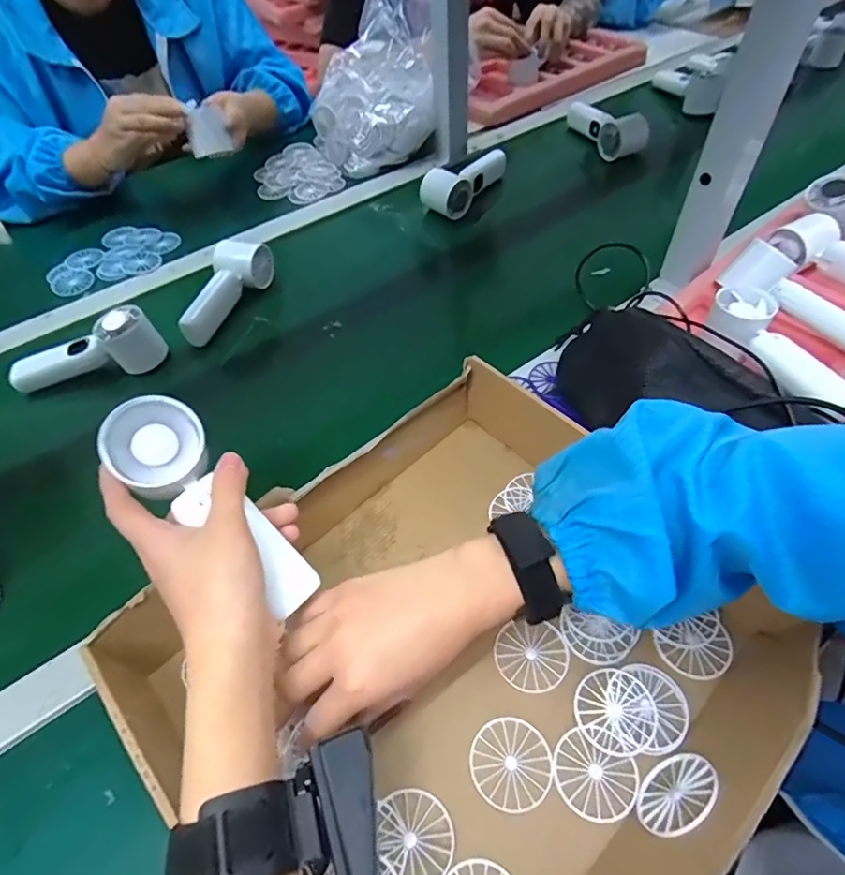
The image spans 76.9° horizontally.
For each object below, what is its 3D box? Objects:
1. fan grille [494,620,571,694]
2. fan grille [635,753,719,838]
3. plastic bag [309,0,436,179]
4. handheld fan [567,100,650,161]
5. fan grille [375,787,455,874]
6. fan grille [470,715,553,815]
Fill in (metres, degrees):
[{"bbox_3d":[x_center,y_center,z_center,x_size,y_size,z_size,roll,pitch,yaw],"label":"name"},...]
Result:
[{"bbox_3d":[0.076,0.153,0.374,0.050,0.004,0.046,-1,53,2],"label":"fan grille"},{"bbox_3d":[0.145,0.203,0.304,0.048,0.047,0.004,-39,87,-25],"label":"fan grille"},{"bbox_3d":[-0.084,-0.554,0.819,0.186,0.172,0.208,-11,53,-6],"label":"plastic bag"},{"bbox_3d":[0.288,-0.490,0.831,0.045,0.060,0.196,-15,54,-9],"label":"handheld fan"},{"bbox_3d":[-0.004,0.237,0.315,0.044,0.004,0.050,-3,42,-3],"label":"fan grille"},{"bbox_3d":[0.056,0.206,0.337,0.049,0.004,0.049,-1,53,2],"label":"fan grille"}]

